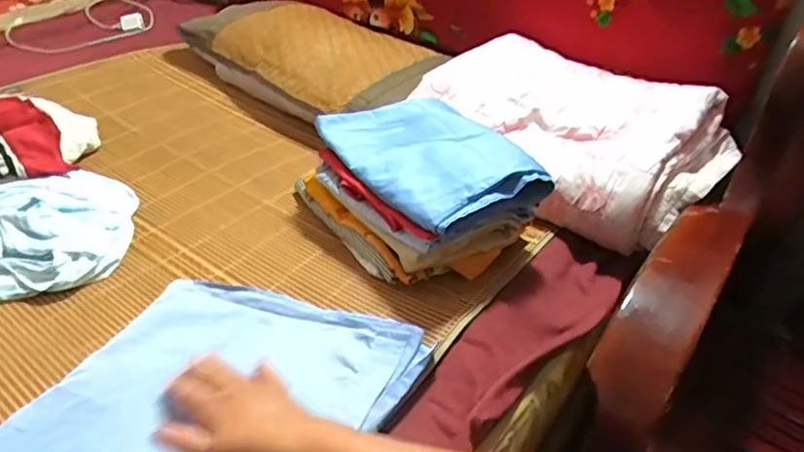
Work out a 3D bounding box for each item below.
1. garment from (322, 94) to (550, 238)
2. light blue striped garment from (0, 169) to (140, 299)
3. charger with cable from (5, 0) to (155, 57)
[{"bbox_3d":[0.041,-0.090,0.731,0.191,0.061,0.273,-22,43,-31],"label":"garment"},{"bbox_3d":[-0.564,0.006,0.686,0.432,0.031,0.242,-4,37,-11],"label":"light blue striped garment"},{"bbox_3d":[-0.758,-0.498,1.353,0.302,0.029,0.359,-9,38,-18],"label":"charger with cable"}]

